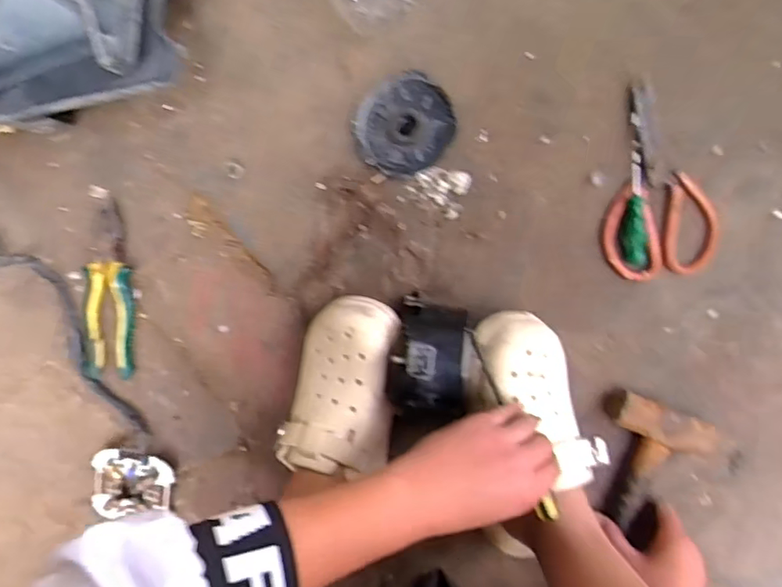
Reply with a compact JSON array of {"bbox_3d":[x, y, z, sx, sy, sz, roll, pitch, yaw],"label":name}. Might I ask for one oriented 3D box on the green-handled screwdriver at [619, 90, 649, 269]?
[{"bbox_3d":[0.247,-0.118,0.541,0.026,0.021,0.177,-2,96,2],"label":"green-handled screwdriver"}]

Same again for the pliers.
[{"bbox_3d":[-0.307,-0.002,0.581,0.052,0.018,0.187,4,96,1],"label":"pliers"}]

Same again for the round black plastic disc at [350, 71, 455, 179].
[{"bbox_3d":[0.013,-0.177,0.561,0.103,0.009,0.096,0,96,2],"label":"round black plastic disc"}]

